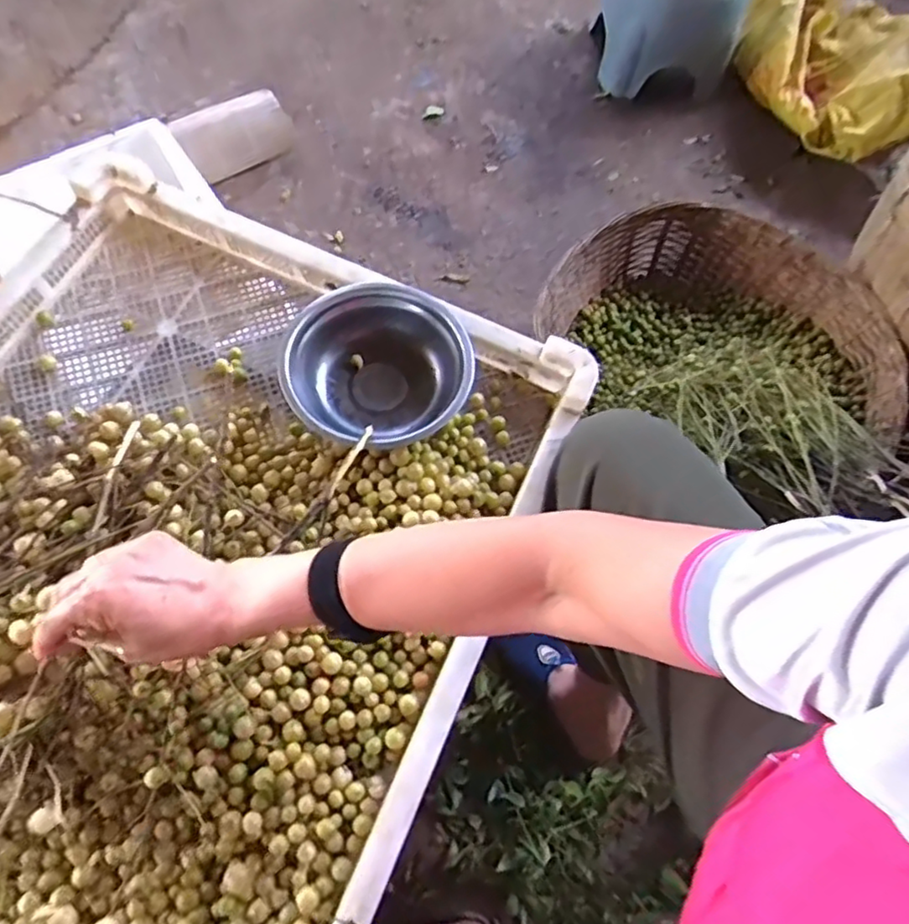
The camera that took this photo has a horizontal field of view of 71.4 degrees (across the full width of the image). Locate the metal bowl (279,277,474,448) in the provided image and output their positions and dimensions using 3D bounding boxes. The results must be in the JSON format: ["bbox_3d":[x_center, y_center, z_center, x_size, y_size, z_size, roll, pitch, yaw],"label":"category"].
[{"bbox_3d":[-0.073,-0.092,0.610,0.171,0.057,0.160,2,68,-5],"label":"metal bowl"}]

